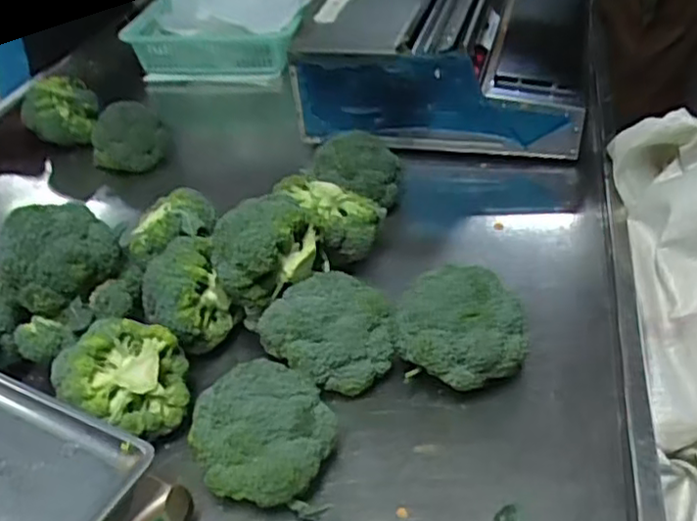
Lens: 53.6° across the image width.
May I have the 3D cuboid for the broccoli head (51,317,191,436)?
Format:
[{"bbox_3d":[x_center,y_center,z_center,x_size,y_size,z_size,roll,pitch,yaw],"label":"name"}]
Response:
[{"bbox_3d":[-0.219,0.117,0.666,0.111,0.084,0.094,-9,38,-4],"label":"broccoli head"}]

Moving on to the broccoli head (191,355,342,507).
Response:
[{"bbox_3d":[-0.075,0.164,0.627,0.127,0.108,0.101,-12,38,-7],"label":"broccoli head"}]

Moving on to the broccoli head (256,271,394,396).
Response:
[{"bbox_3d":[-0.019,0.081,0.727,0.133,0.106,0.097,-16,39,-12],"label":"broccoli head"}]

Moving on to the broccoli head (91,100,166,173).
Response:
[{"bbox_3d":[-0.334,-0.186,1.043,0.112,0.091,0.090,-18,40,-15],"label":"broccoli head"}]

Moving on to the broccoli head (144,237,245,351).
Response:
[{"bbox_3d":[-0.178,0.039,0.762,0.092,0.101,0.099,-22,41,-19],"label":"broccoli head"}]

